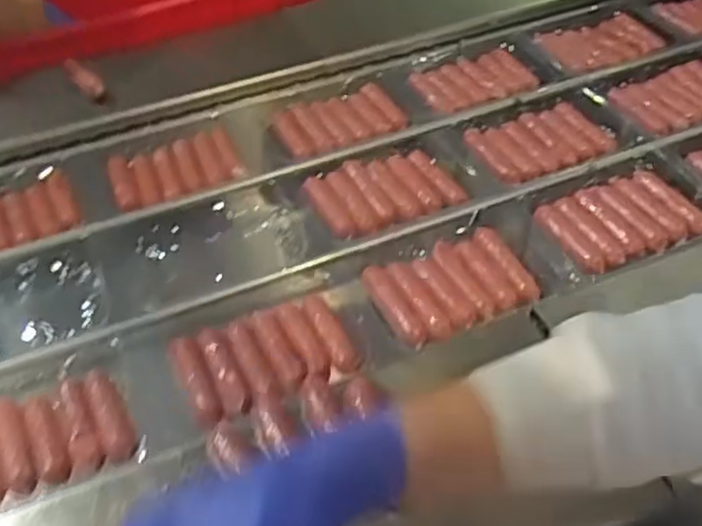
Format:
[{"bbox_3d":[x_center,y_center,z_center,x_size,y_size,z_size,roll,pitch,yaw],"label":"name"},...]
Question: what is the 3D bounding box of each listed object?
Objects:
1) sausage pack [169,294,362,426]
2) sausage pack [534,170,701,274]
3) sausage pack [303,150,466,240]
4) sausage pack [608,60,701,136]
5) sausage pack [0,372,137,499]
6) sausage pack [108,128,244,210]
[{"bbox_3d":[-0.070,0.073,0.557,0.132,0.019,0.088,-19,49,-17],"label":"sausage pack"},{"bbox_3d":[0.250,-0.042,0.648,0.141,0.018,0.091,-16,48,-14],"label":"sausage pack"},{"bbox_3d":[0.030,-0.076,0.692,0.139,0.017,0.090,-16,48,-14],"label":"sausage pack"},{"bbox_3d":[0.368,-0.188,0.776,0.160,0.019,0.097,-22,50,-19],"label":"sausage pack"},{"bbox_3d":[-0.240,0.127,0.513,0.143,0.028,0.087,-16,48,-14],"label":"sausage pack"},{"bbox_3d":[-0.188,-0.102,0.732,0.130,0.023,0.082,-14,47,-12],"label":"sausage pack"}]

